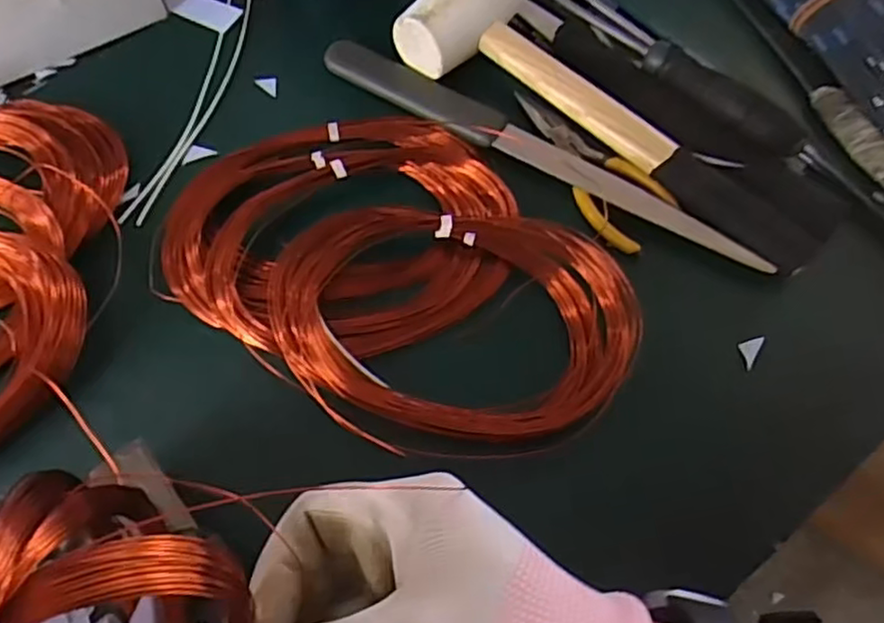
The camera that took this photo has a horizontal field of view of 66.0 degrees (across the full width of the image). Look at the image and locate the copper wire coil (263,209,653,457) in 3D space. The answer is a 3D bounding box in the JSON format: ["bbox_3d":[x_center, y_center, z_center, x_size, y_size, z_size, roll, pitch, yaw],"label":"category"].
[{"bbox_3d":[0.006,0.003,0.333,0.173,0.019,0.118,-6,66,-3],"label":"copper wire coil"}]

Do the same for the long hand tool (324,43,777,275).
[{"bbox_3d":[0.049,-0.092,0.384,0.279,0.013,0.023,31,69,13],"label":"long hand tool"}]

